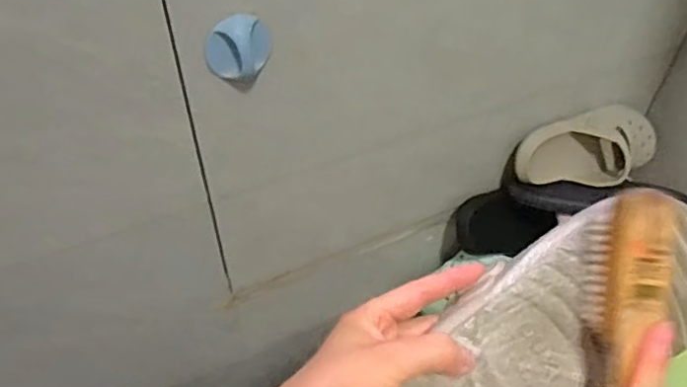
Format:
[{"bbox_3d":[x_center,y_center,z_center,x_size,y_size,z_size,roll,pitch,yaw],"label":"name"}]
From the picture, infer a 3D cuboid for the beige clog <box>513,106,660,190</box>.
[{"bbox_3d":[0.355,-0.053,0.842,0.241,0.094,0.089,-19,49,-19],"label":"beige clog"}]

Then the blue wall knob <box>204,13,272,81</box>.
[{"bbox_3d":[-0.088,-0.128,0.519,0.060,0.056,0.022,-21,50,-21],"label":"blue wall knob"}]

